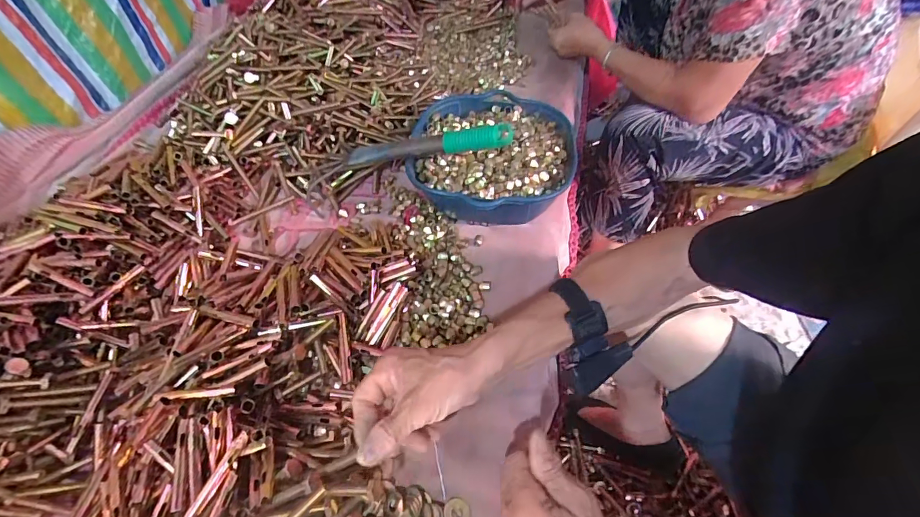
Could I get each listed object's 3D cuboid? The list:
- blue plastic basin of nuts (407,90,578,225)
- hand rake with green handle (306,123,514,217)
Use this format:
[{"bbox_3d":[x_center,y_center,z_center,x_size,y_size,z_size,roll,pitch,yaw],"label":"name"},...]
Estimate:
[{"bbox_3d":[0.050,-0.140,0.616,0.228,0.087,0.232,-3,53,4],"label":"blue plastic basin of nuts"},{"bbox_3d":[-0.091,-0.127,0.575,0.336,0.061,0.055,-6,50,28],"label":"hand rake with green handle"}]

